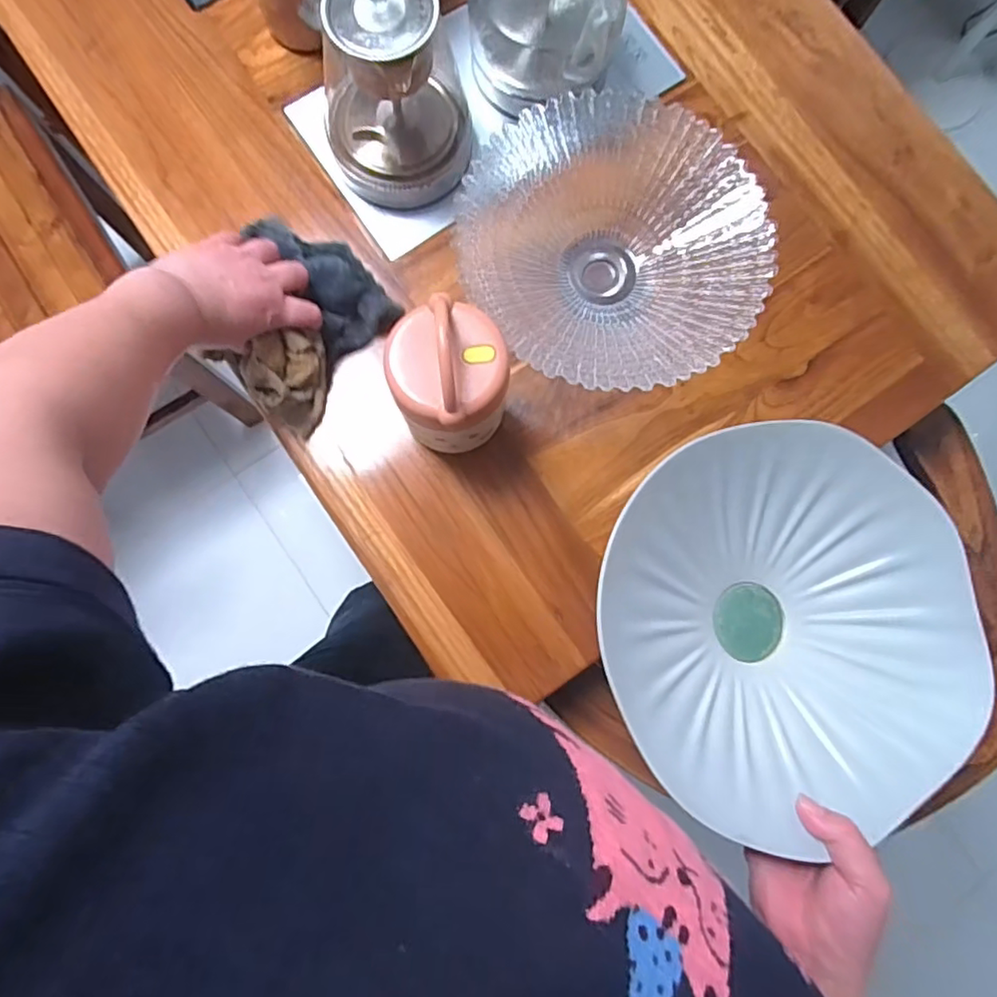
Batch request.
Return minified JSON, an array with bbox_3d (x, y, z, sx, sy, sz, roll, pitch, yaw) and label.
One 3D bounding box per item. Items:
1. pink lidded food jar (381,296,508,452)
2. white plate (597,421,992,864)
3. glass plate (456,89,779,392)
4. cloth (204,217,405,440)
[{"bbox_3d":[-0.039,-0.089,0.490,0.089,0.162,0.084,0,81,-3],"label":"pink lidded food jar"},{"bbox_3d":[0.202,0.086,0.425,0.264,0.087,0.260,0,81,-3],"label":"white plate"},{"bbox_3d":[0.099,-0.219,0.553,0.252,0.086,0.263,0,81,-3],"label":"glass plate"},{"bbox_3d":[-0.192,-0.169,0.555,0.148,0.047,0.166,36,81,3],"label":"cloth"}]

